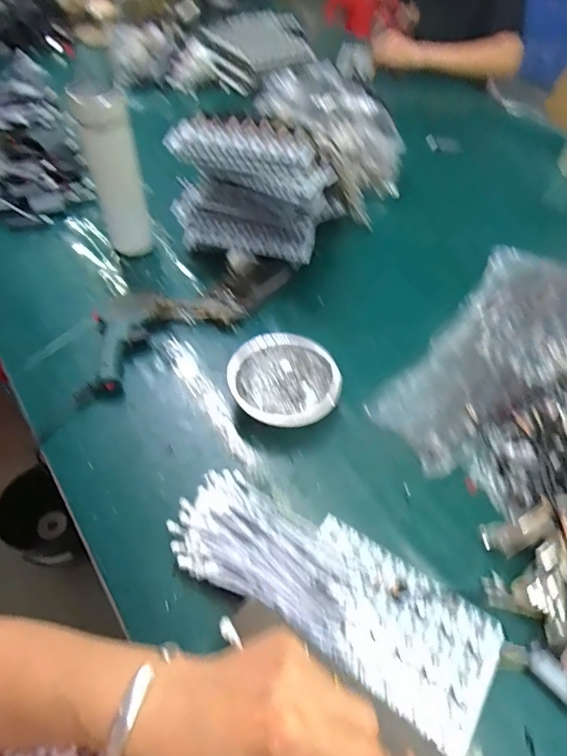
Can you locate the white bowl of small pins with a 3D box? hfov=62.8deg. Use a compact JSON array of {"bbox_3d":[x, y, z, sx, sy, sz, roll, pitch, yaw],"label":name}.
[{"bbox_3d":[0.000,0.006,0.572,0.128,0.044,0.131,1,53,-1],"label":"white bowl of small pins"}]

